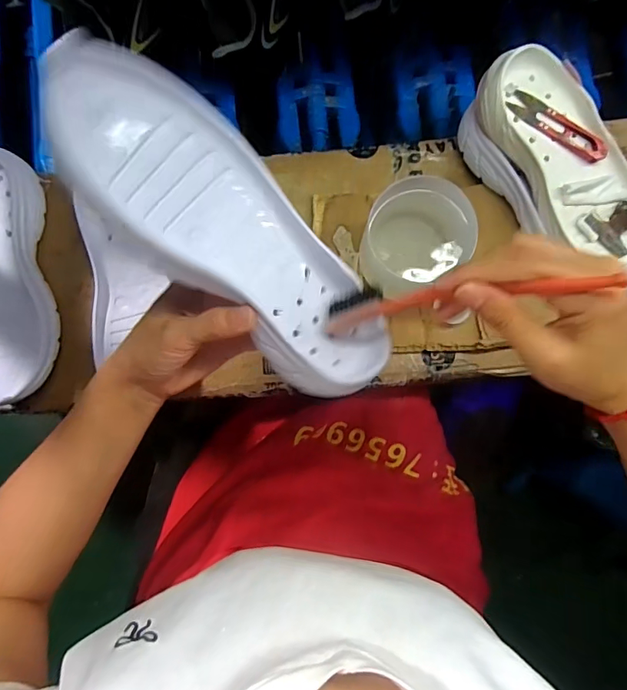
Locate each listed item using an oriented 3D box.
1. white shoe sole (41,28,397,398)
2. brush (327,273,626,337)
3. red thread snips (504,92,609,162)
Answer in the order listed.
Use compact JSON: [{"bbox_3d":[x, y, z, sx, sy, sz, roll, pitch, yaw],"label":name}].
[{"bbox_3d":[-0.044,-0.061,0.285,0.240,0.050,0.090,44,65,-29],"label":"white shoe sole"},{"bbox_3d":[0.080,-0.025,0.274,0.173,0.027,0.026,-3,84,41],"label":"brush"},{"bbox_3d":[0.223,-0.198,0.421,0.098,0.012,0.023,31,86,2],"label":"red thread snips"}]

